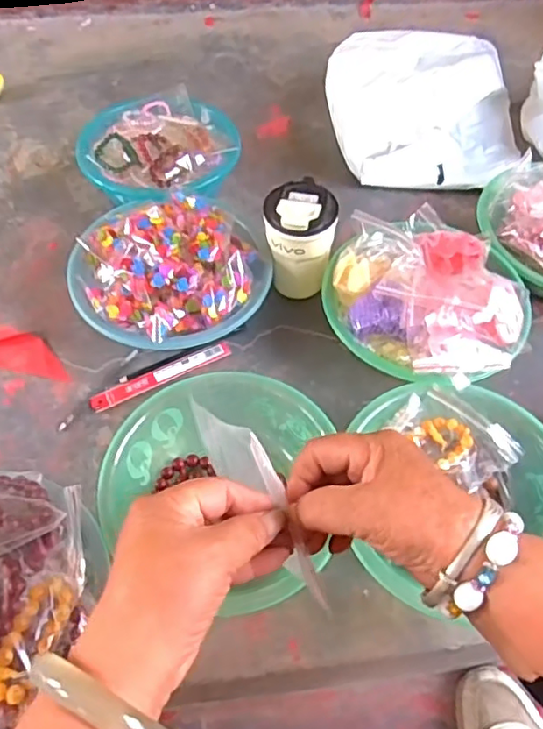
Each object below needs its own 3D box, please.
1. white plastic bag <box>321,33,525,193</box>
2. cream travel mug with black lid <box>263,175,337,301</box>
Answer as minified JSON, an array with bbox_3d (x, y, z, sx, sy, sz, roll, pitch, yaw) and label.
[{"bbox_3d":[0.247,-0.398,0.933,0.294,0.094,0.304,-8,58,-6],"label":"white plastic bag"},{"bbox_3d":[0.033,-0.145,0.727,0.081,0.146,0.078,1,57,-1],"label":"cream travel mug with black lid"}]

